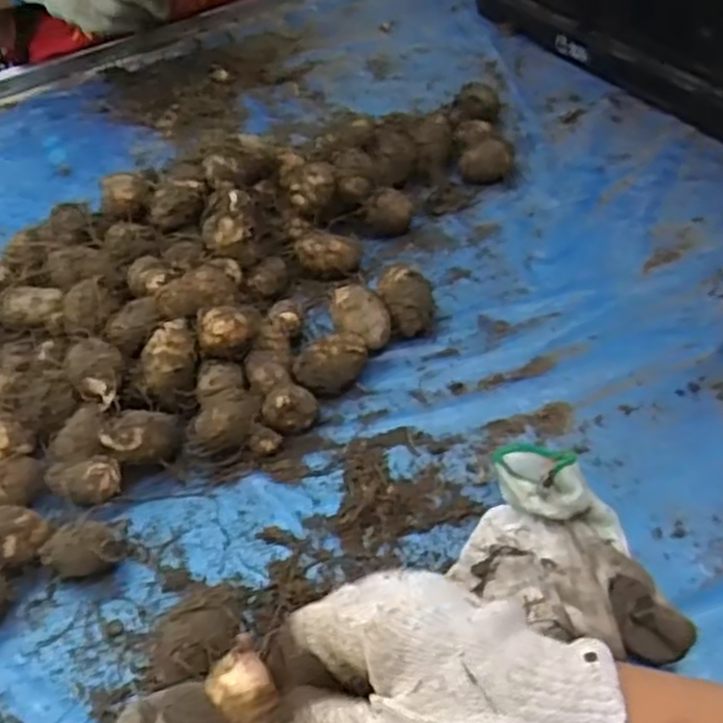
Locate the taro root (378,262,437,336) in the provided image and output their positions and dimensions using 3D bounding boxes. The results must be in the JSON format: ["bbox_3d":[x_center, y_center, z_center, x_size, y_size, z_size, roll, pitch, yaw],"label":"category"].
[{"bbox_3d":[0.034,-0.044,0.568,0.040,0.041,0.048,-2,47,3],"label":"taro root"}]

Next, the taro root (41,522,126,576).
[{"bbox_3d":[-0.165,0.110,0.452,0.040,0.036,0.039,-3,47,3],"label":"taro root"}]

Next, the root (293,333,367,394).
[{"bbox_3d":[-0.019,0.004,0.534,0.053,0.033,0.036,-26,50,-18],"label":"root"}]

